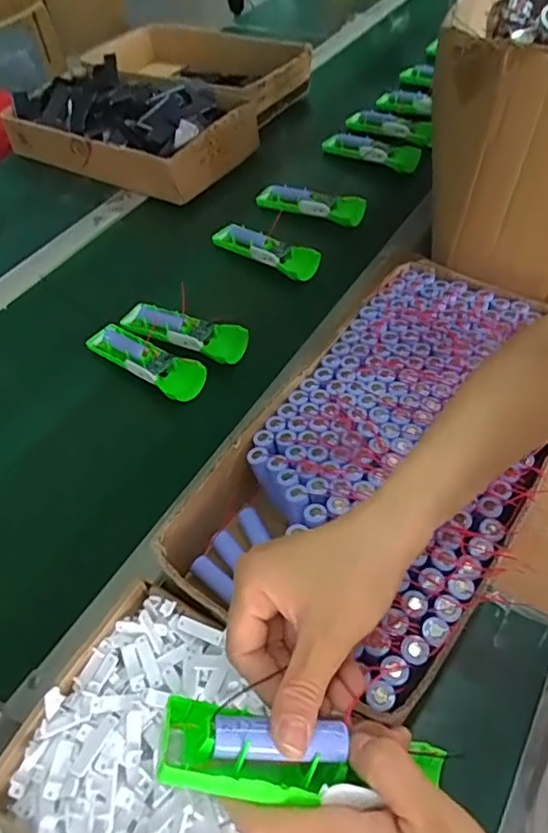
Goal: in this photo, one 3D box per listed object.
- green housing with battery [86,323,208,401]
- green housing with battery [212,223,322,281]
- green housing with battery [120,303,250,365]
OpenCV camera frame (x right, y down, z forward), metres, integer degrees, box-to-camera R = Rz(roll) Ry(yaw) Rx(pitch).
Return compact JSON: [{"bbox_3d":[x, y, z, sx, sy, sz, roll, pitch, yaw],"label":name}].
[{"bbox_3d":[-0.147,-0.067,0.659,0.161,0.020,0.049,29,60,25],"label":"green housing with battery"},{"bbox_3d":[-0.012,-0.226,0.776,0.160,0.025,0.041,29,60,25],"label":"green housing with battery"},{"bbox_3d":[-0.110,-0.105,0.683,0.164,0.028,0.046,19,57,19],"label":"green housing with battery"}]

